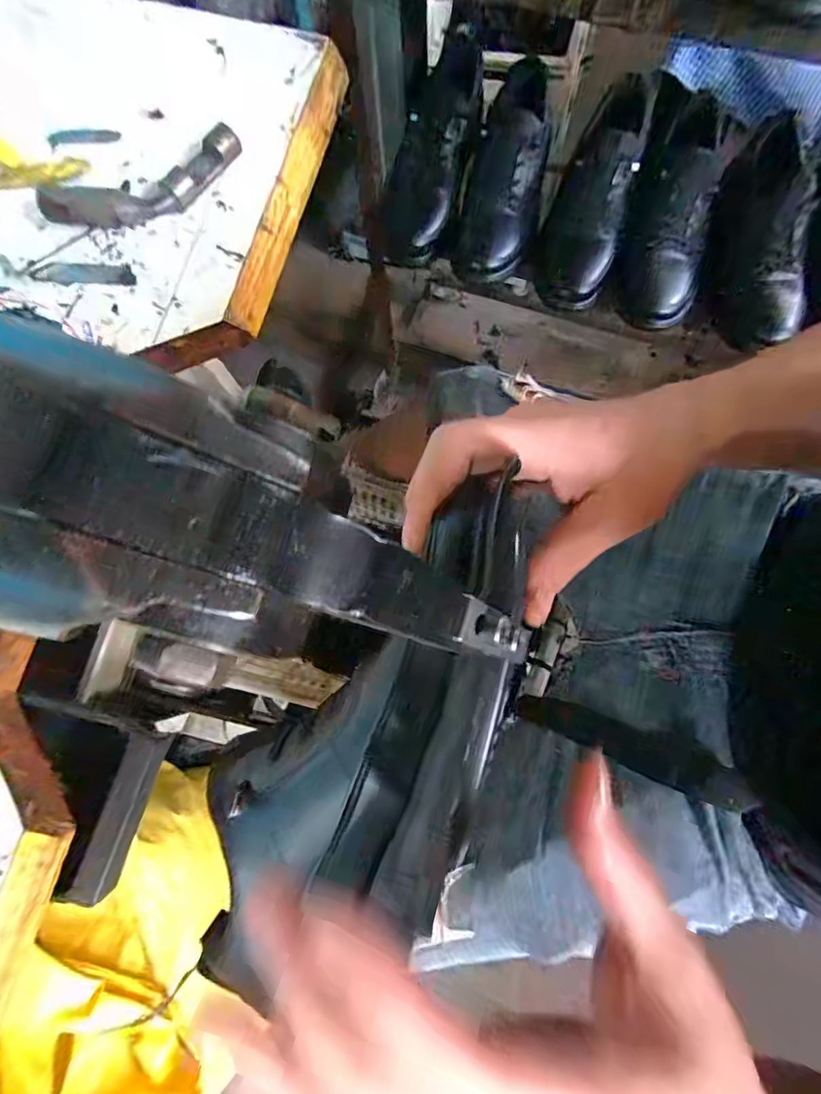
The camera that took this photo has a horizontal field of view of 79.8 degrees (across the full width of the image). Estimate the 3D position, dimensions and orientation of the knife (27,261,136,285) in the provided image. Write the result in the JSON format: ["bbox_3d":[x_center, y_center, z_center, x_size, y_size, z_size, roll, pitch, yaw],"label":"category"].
[{"bbox_3d":[-0.264,-0.221,0.394,0.086,0.004,0.019,3,79,2],"label":"knife"}]

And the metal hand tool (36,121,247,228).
[{"bbox_3d":[-0.216,-0.289,0.398,0.166,0.023,0.053,-19,79,-2],"label":"metal hand tool"}]

